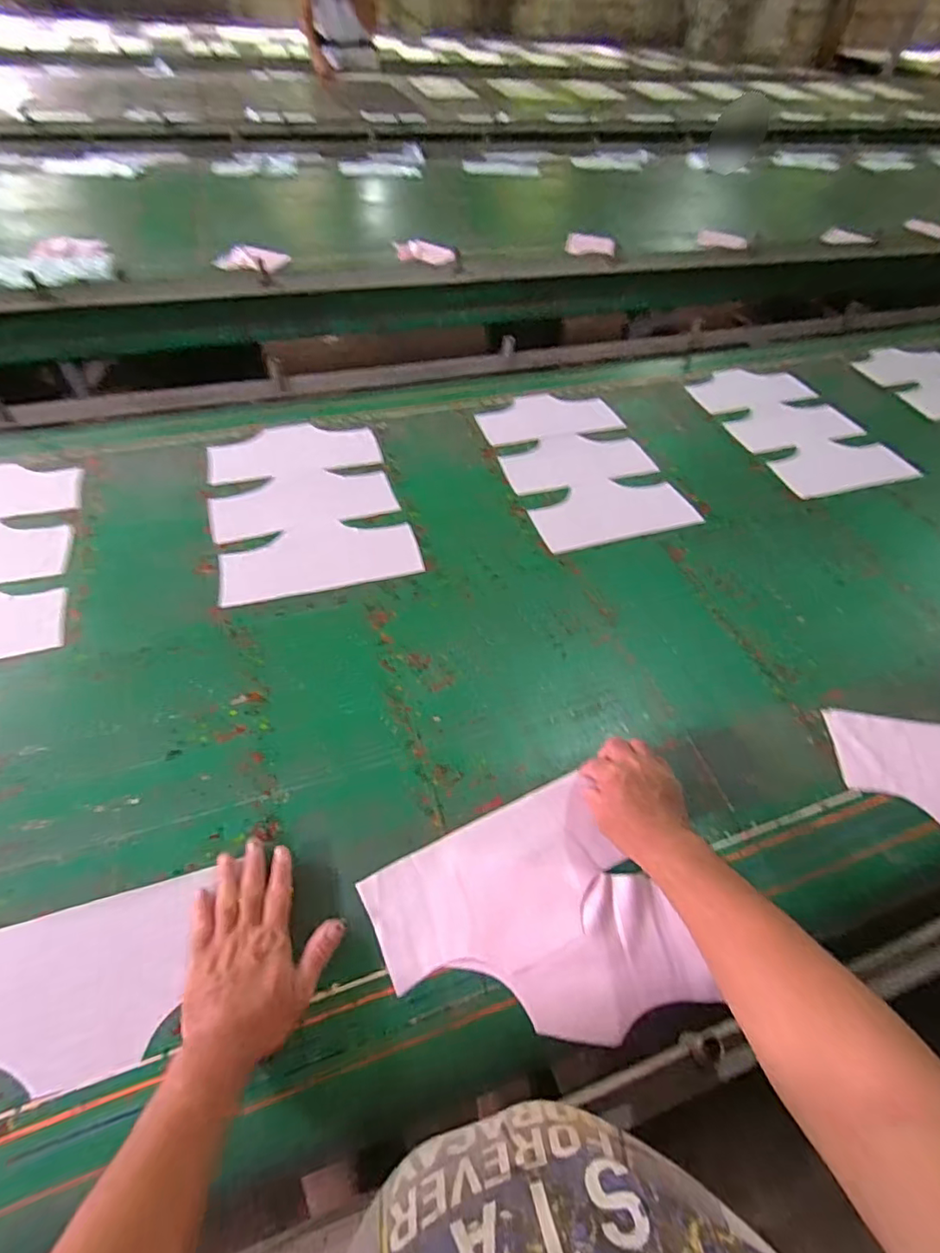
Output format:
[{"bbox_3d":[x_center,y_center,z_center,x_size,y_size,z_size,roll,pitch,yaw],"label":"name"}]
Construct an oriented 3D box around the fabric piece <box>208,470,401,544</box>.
[{"bbox_3d":[-0.293,-0.225,0.951,0.305,0.006,0.153,-14,51,-14],"label":"fabric piece"}]

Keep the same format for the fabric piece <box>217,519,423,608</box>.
[{"bbox_3d":[-0.240,-0.115,0.867,0.305,0.005,0.138,-12,53,-13],"label":"fabric piece"}]

